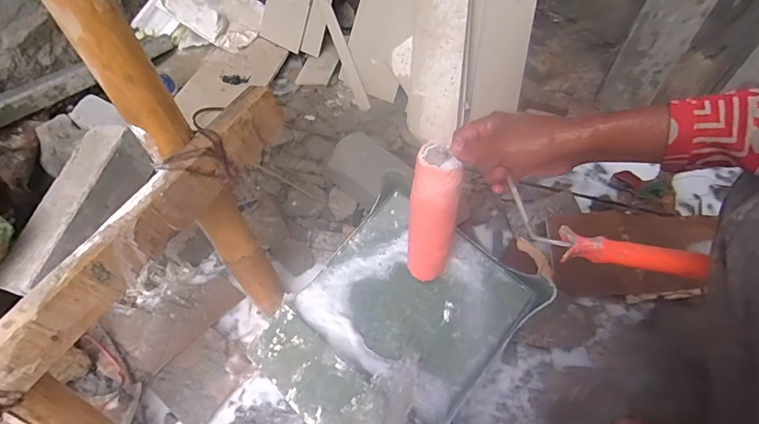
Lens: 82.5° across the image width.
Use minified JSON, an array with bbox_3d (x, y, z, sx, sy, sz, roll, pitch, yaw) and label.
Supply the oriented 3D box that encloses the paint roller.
[{"bbox_3d":[0.186,0.052,0.561,0.345,0.227,0.051,17,56,-2],"label":"paint roller"}]

